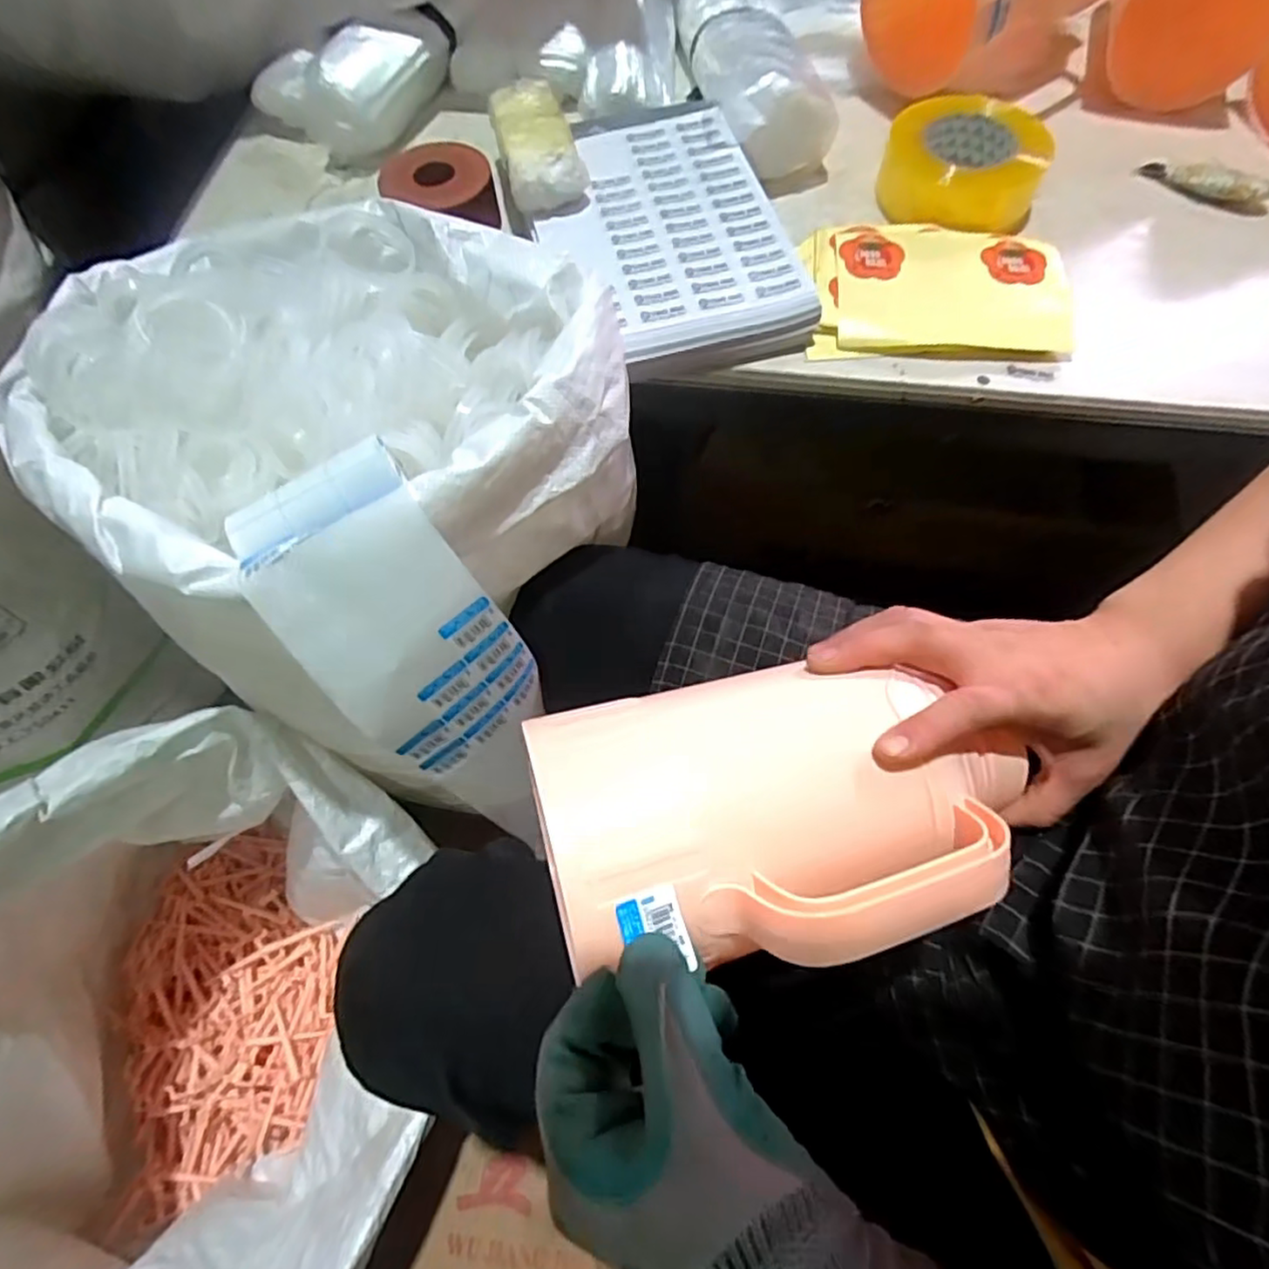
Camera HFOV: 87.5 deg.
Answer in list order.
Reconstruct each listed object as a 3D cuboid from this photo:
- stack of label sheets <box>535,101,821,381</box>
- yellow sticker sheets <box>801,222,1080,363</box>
[{"bbox_3d":[0.024,-0.365,0.586,0.191,0.029,0.305,-12,66,-4],"label":"stack of label sheets"},{"bbox_3d":[0.255,-0.294,0.563,0.210,0.018,0.138,1,65,3],"label":"yellow sticker sheets"}]

